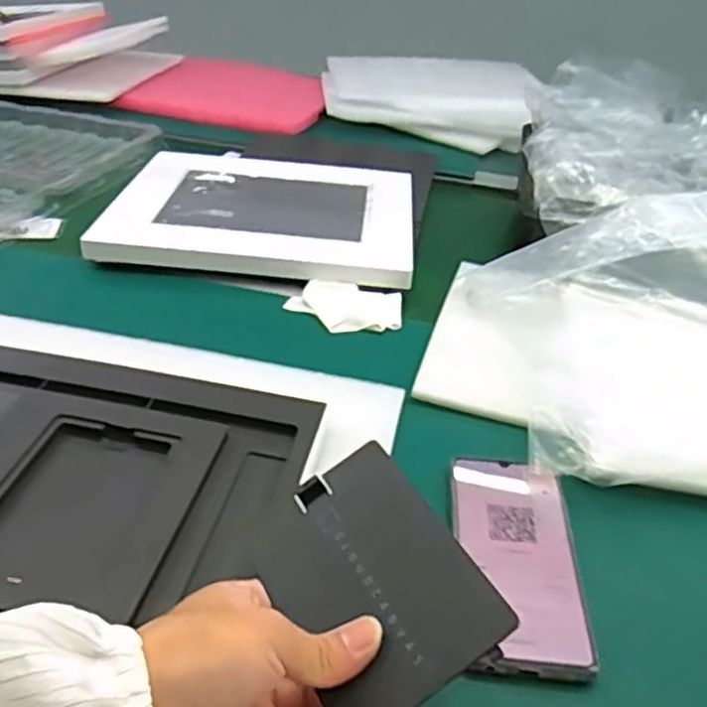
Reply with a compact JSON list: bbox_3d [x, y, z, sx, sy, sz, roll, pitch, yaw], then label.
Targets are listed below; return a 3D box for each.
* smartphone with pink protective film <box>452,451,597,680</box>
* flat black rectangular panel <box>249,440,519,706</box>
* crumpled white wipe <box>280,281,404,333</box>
[{"bbox_3d":[0.095,0.117,0.411,0.068,0.010,0.146,5,34,0],"label":"smartphone with pink protective film"},{"bbox_3d":[0.005,0.098,0.315,0.081,0.007,0.117,-33,45,-8],"label":"flat black rectangular panel"},{"bbox_3d":[-0.009,-0.042,0.625,0.101,0.011,0.059,5,34,0],"label":"crumpled white wipe"}]

